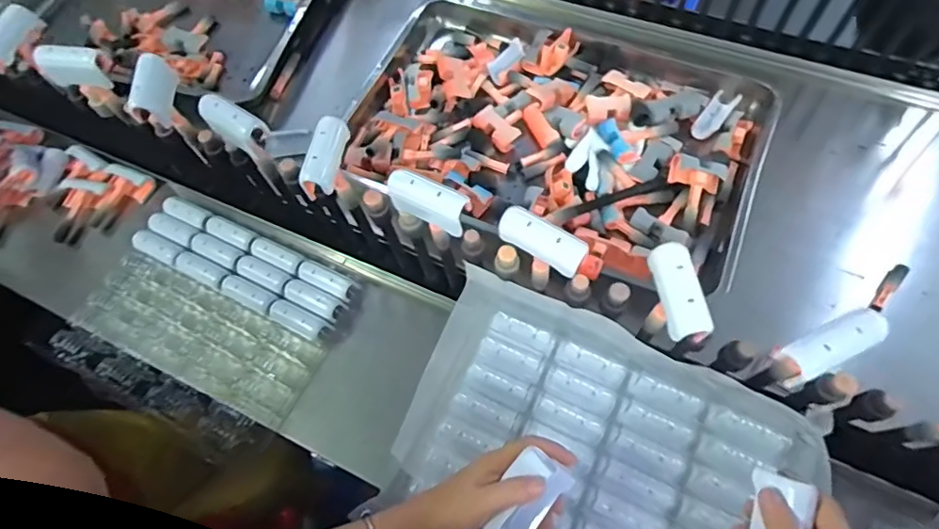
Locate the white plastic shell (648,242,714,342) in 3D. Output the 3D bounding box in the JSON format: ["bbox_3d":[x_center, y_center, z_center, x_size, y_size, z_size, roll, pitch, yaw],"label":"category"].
[{"bbox_3d":[0.166,0.020,0.421,0.030,0.023,0.075,-10,64,-1],"label":"white plastic shell"}]

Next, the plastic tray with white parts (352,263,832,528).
[{"bbox_3d":[0.125,0.201,0.513,0.407,0.043,0.297,24,68,14],"label":"plastic tray with white parts"}]

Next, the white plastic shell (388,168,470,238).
[{"bbox_3d":[-0.039,-0.057,0.487,0.076,0.043,0.025,22,67,13],"label":"white plastic shell"}]

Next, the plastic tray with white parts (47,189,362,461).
[{"bbox_3d":[-0.345,0.065,0.691,0.334,0.053,0.263,25,68,14],"label":"plastic tray with white parts"}]

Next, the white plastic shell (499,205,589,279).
[{"bbox_3d":[0.060,-0.021,0.447,0.078,0.025,0.026,33,70,18],"label":"white plastic shell"}]

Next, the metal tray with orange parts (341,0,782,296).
[{"bbox_3d":[0.134,-0.225,0.813,0.586,0.063,0.453,23,68,14],"label":"metal tray with orange parts"}]

